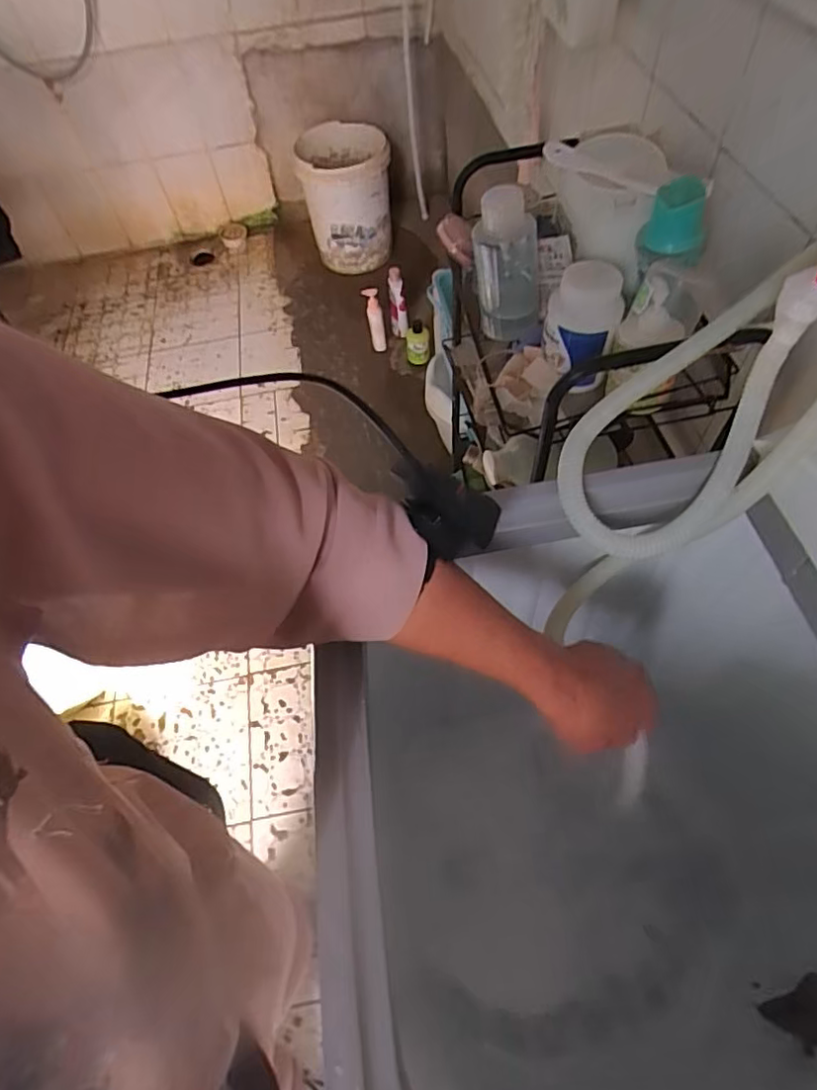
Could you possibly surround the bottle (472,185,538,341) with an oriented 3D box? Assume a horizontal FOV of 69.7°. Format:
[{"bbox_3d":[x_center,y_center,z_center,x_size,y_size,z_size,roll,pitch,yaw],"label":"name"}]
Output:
[{"bbox_3d":[0.121,-0.338,0.717,0.082,0.177,0.062,-6,58,1],"label":"bottle"}]

